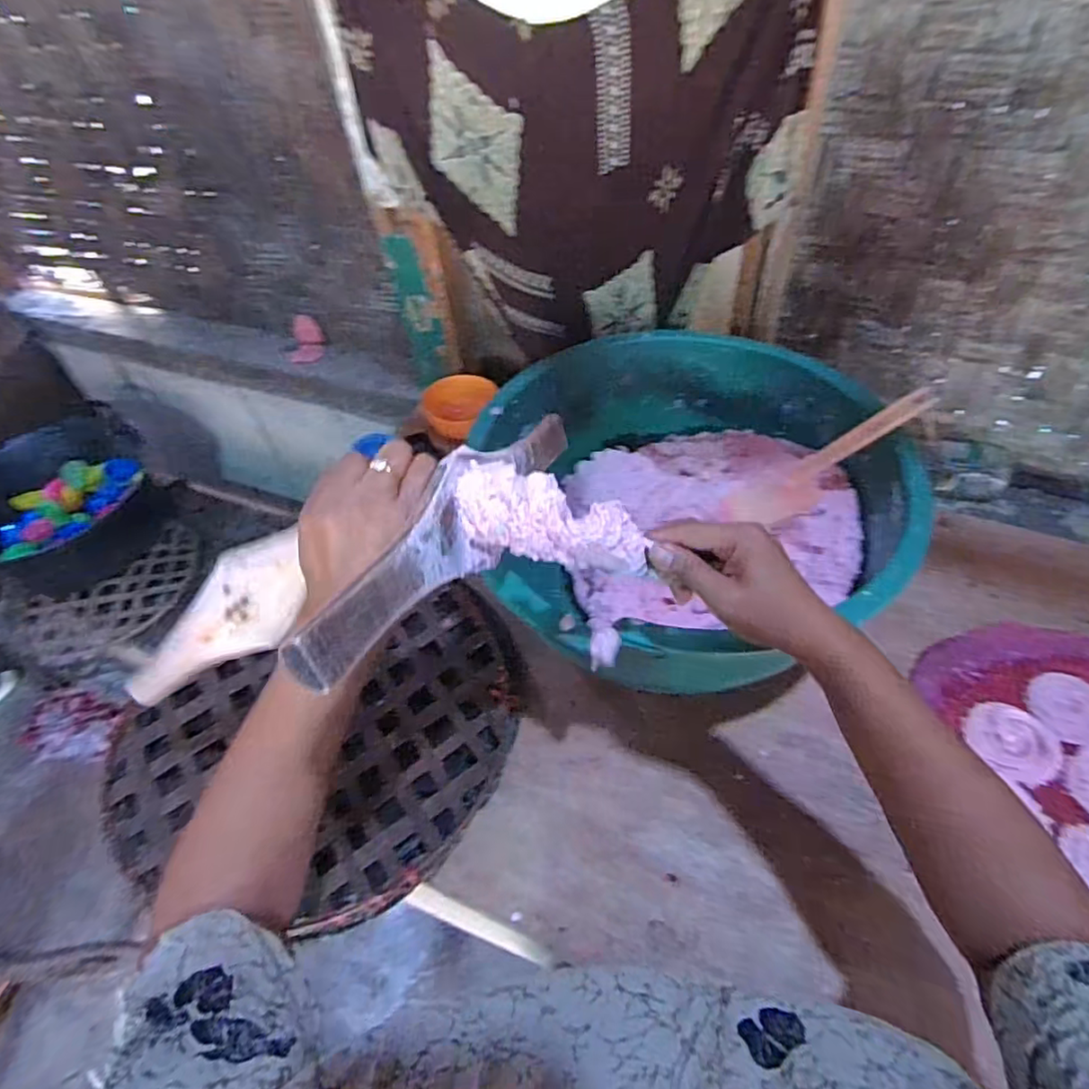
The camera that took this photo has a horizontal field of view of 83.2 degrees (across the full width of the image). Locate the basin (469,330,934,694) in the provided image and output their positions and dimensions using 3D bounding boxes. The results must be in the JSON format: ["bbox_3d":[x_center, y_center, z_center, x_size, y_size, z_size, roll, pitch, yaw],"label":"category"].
[{"bbox_3d":[0.152,-0.031,0.660,0.400,0.178,0.415,0,51,7],"label":"basin"}]

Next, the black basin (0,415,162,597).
[{"bbox_3d":[-1.049,-0.098,1.305,0.381,0.165,0.347,-3,50,4],"label":"black basin"}]

